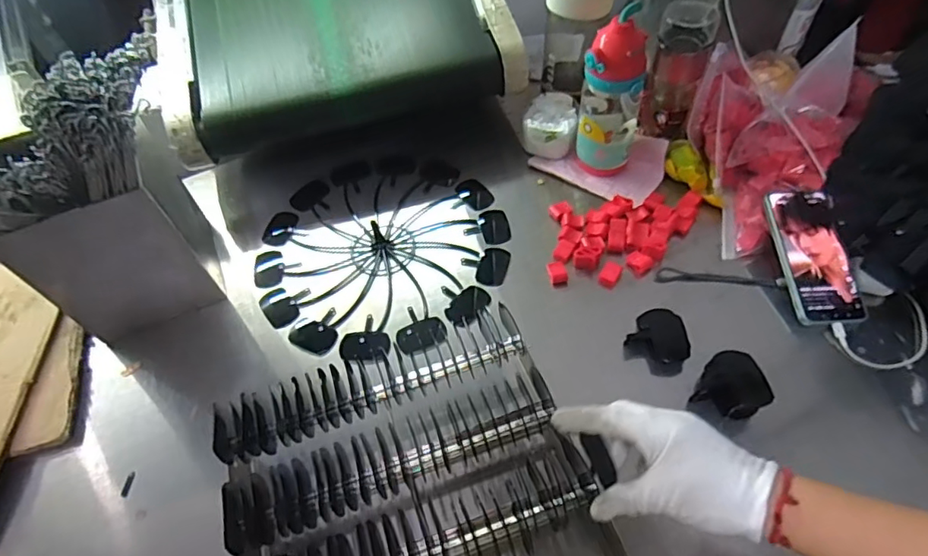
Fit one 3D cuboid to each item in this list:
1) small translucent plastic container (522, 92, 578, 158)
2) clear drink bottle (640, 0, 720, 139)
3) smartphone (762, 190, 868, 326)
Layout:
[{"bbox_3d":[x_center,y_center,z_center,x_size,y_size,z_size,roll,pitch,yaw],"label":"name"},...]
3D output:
[{"bbox_3d":[0.125,-0.220,0.796,0.075,0.053,0.083,6,56,9],"label":"small translucent plastic container"},{"bbox_3d":[0.273,-0.264,0.708,0.068,0.151,0.066,12,57,13],"label":"clear drink bottle"},{"bbox_3d":[0.396,-0.028,0.622,0.076,0.016,0.164,-4,69,2],"label":"smartphone"}]

